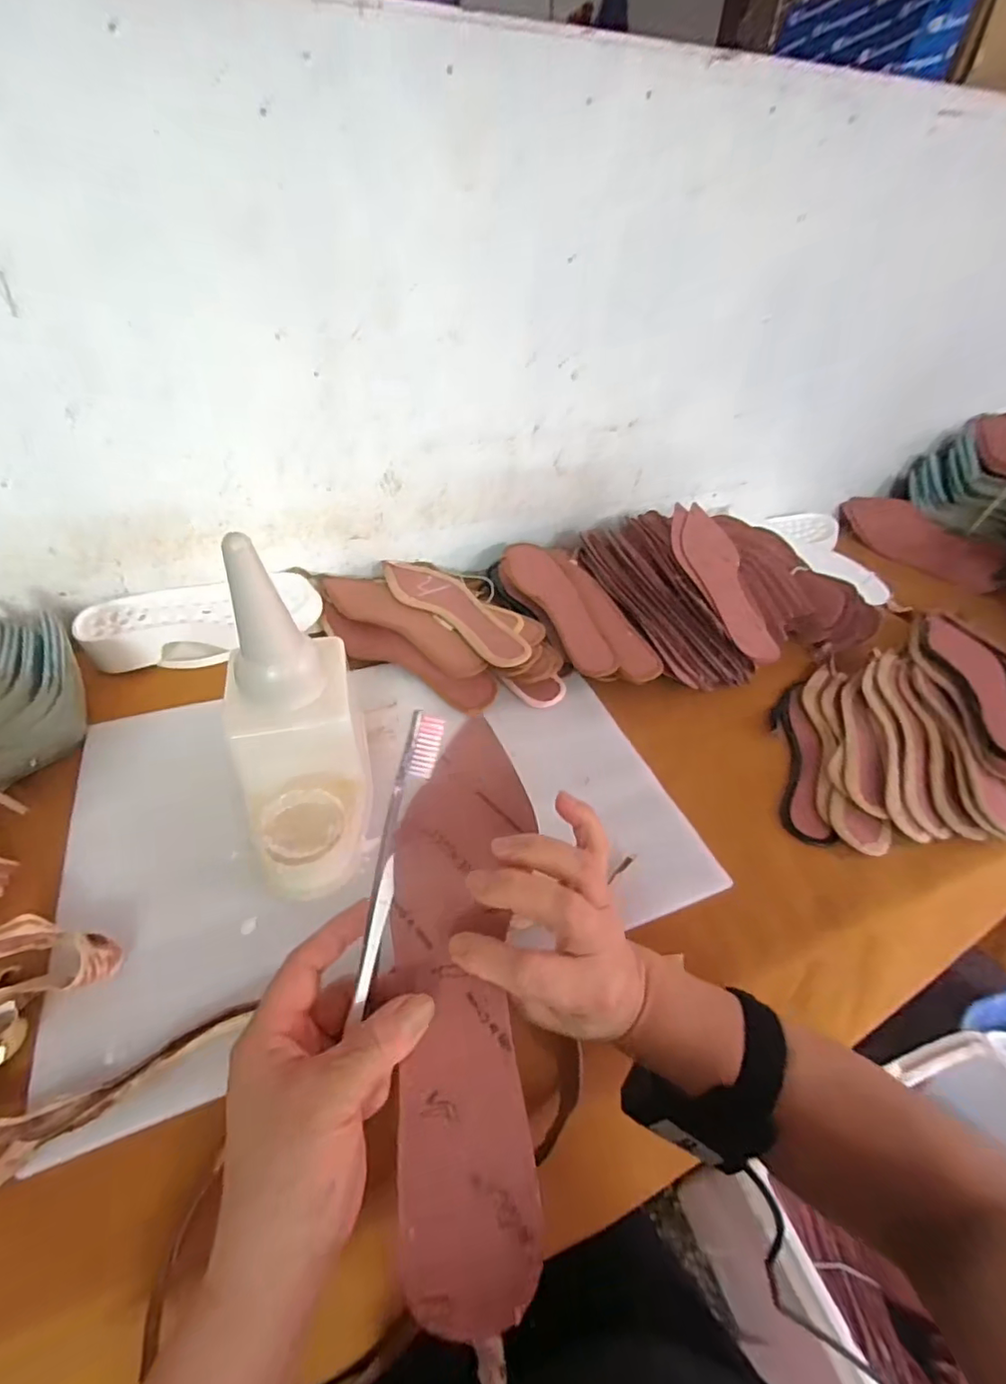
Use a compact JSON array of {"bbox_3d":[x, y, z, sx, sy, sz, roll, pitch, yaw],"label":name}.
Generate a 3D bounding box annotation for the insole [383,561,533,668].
[{"bbox_3d":[-0.061,-0.098,0.663,0.073,0.009,0.243,-24,50,-27],"label":"insole"}]

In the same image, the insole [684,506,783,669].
[{"bbox_3d":[0.273,-0.144,0.695,0.073,0.015,0.256,-3,58,-8],"label":"insole"}]

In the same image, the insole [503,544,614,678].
[{"bbox_3d":[0.070,-0.109,0.681,0.064,0.012,0.231,-16,56,-20],"label":"insole"}]

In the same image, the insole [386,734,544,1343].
[{"bbox_3d":[-0.019,0.124,0.275,0.070,0.007,0.252,0,50,-4],"label":"insole"}]

